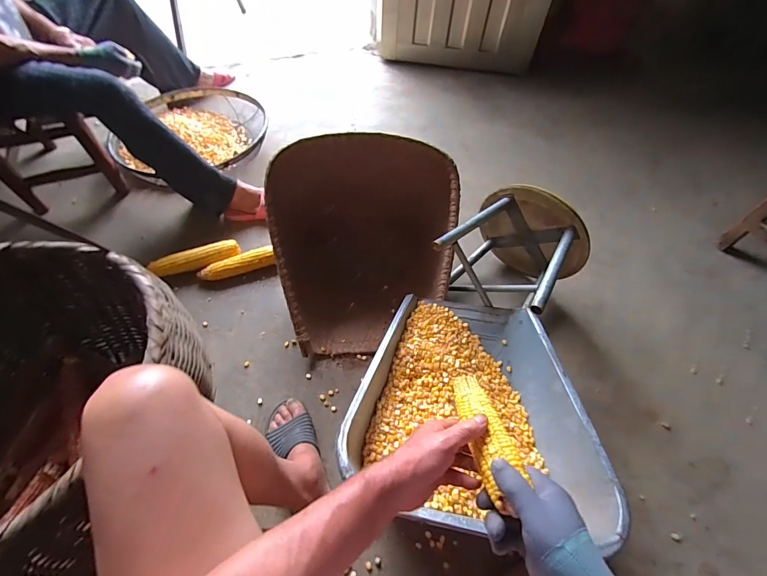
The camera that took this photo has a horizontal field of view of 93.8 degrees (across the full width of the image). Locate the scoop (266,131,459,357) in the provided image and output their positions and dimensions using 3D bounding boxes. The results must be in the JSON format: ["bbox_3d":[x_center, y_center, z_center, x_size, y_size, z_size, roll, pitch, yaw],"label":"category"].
[{"bbox_3d":[-0.033,-0.104,0.860,0.429,0.318,0.383,-9,58,-7],"label":"scoop"}]

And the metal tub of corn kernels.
[{"bbox_3d":[0.163,0.193,0.689,0.418,0.164,0.436,8,58,5],"label":"metal tub of corn kernels"}]

